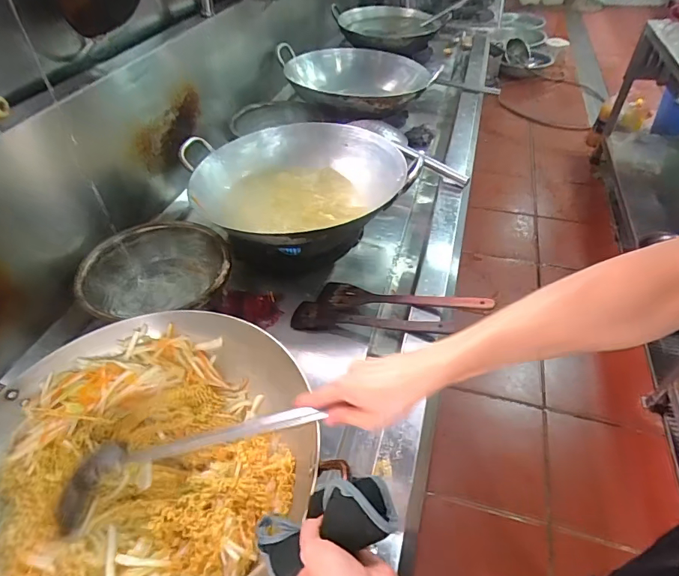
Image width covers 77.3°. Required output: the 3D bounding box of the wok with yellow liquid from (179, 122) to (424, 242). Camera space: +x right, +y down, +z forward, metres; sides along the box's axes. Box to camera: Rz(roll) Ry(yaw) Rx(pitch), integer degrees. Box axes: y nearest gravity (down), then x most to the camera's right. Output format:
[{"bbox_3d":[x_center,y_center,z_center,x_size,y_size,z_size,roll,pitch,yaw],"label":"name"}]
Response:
[{"bbox_3d":[-0.065,-0.253,1.021,0.547,0.133,0.454,-20,47,-16],"label":"wok with yellow liquid"}]

